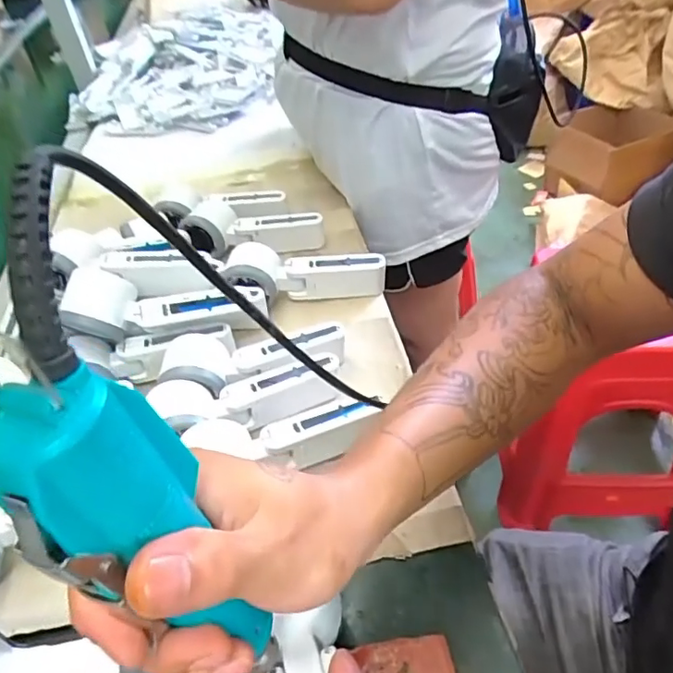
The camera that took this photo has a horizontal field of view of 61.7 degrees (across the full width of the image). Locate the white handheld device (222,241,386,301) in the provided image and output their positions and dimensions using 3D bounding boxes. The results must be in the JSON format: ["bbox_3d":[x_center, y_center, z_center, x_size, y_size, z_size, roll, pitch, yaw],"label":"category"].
[{"bbox_3d":[-0.033,-0.068,0.598,0.160,0.059,0.051,-10,43,-2],"label":"white handheld device"}]

